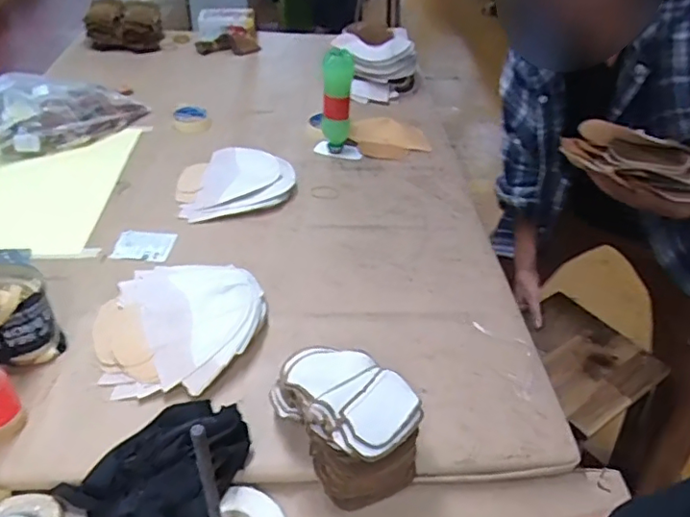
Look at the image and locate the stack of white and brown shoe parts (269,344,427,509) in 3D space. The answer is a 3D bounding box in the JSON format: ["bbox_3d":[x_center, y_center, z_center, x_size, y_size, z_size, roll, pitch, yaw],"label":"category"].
[{"bbox_3d":[0.000,0.174,0.633,0.115,0.118,0.165,-24,46,-30],"label":"stack of white and brown shoe parts"}]

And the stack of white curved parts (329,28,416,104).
[{"bbox_3d":[0.088,-0.472,1.367,0.197,0.137,0.086,-14,42,-21],"label":"stack of white curved parts"}]

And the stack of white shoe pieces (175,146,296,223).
[{"bbox_3d":[-0.207,-0.152,1.053,0.209,0.023,0.208,-12,42,-12],"label":"stack of white shoe pieces"}]

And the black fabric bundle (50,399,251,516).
[{"bbox_3d":[-0.200,0.243,0.598,0.234,0.060,0.143,-27,48,-32],"label":"black fabric bundle"}]

